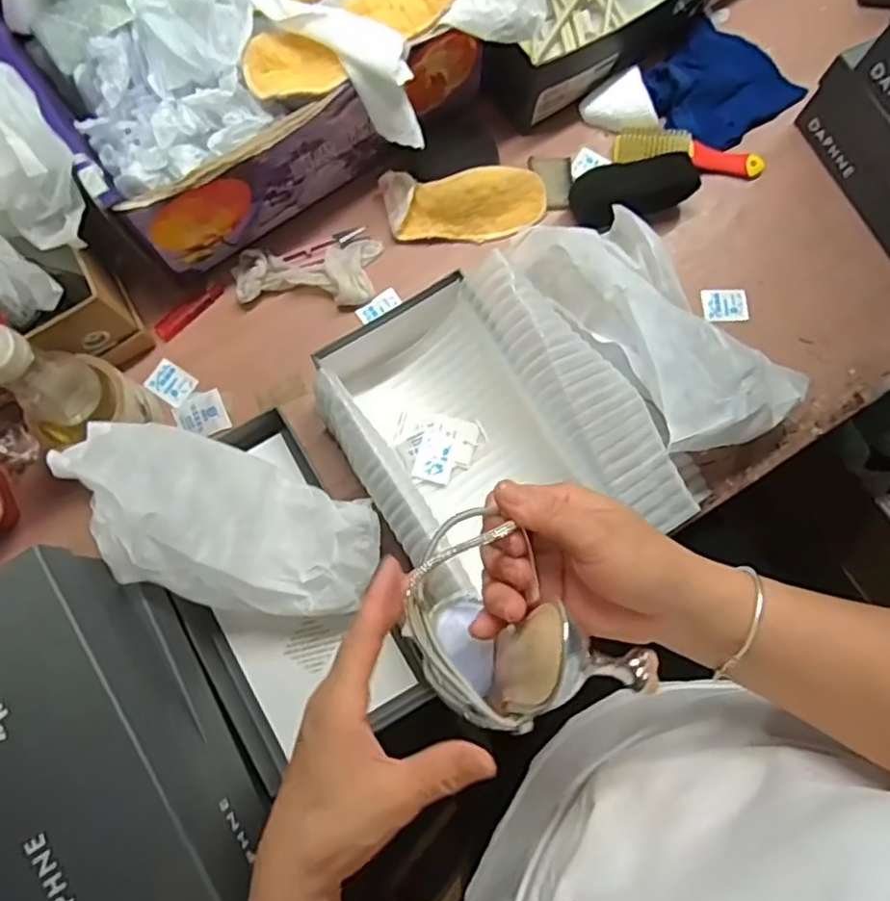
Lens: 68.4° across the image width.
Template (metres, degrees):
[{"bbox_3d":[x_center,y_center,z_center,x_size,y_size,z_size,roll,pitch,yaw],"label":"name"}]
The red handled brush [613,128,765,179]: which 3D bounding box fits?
[{"bbox_3d":[0.260,-0.315,0.691,0.159,0.027,0.044,12,79,2],"label":"red handled brush"}]

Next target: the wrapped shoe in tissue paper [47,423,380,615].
[{"bbox_3d":[-0.182,0.058,0.539,0.244,0.123,0.130,14,79,2],"label":"wrapped shoe in tissue paper"}]

